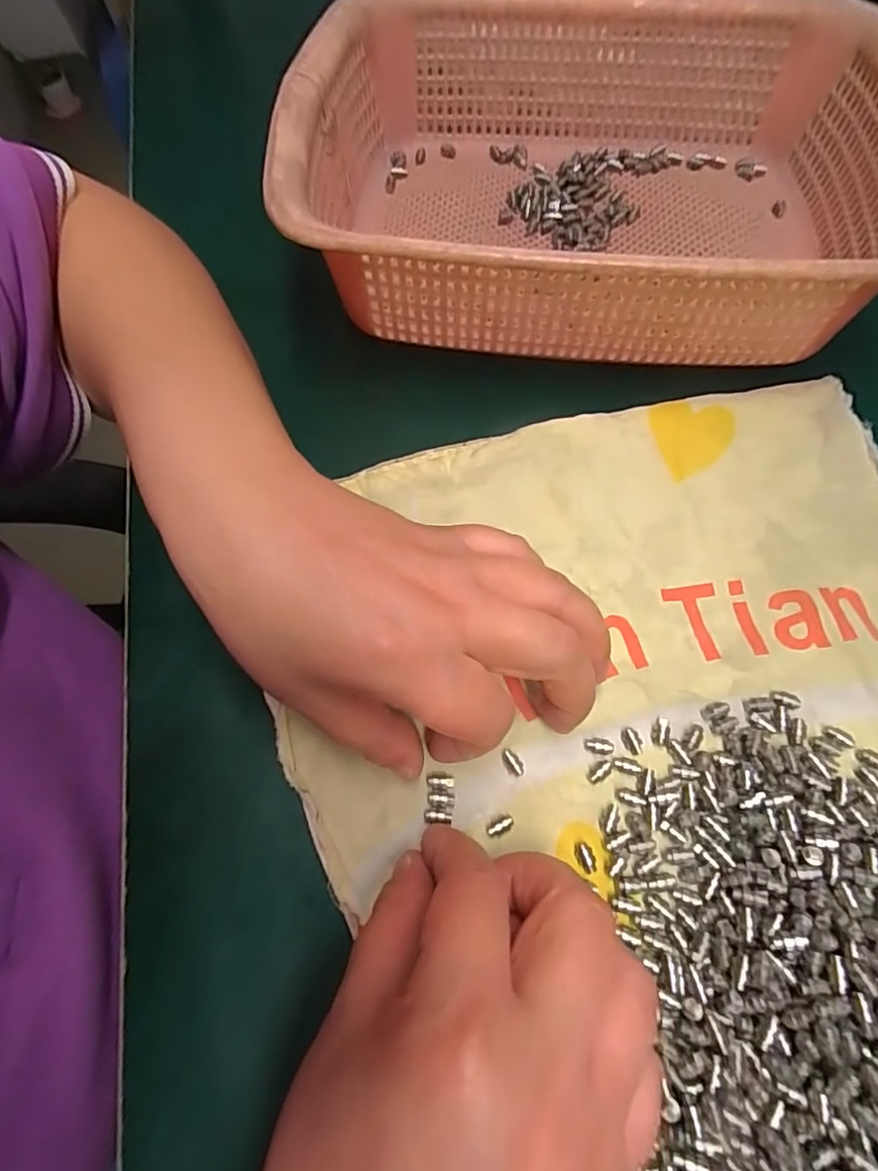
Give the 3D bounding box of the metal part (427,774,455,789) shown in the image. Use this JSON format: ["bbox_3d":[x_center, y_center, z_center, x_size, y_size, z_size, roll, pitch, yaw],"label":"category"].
[{"bbox_3d":[0.001,0.074,0.210,0.010,0.004,0.005,0,68,3],"label":"metal part"}]

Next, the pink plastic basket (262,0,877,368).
[{"bbox_3d":[0.078,-0.209,0.282,0.285,0.074,0.219,6,67,5],"label":"pink plastic basket"}]

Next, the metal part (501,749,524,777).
[{"bbox_3d":[0.028,0.068,0.213,0.006,0.004,0.011,-29,69,-9],"label":"metal part"}]

